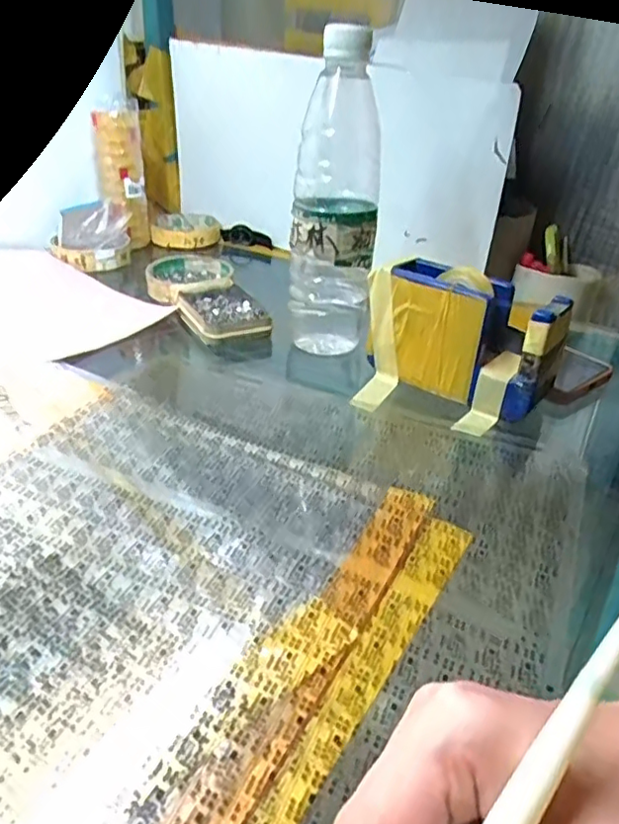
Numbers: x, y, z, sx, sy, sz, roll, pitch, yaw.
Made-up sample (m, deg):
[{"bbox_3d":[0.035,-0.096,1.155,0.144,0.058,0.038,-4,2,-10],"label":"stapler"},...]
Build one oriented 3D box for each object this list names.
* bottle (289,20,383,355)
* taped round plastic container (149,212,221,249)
[{"bbox_3d":[0.020,-0.155,0.460,0.064,0.212,0.070,4,32,2],"label":"bottle"},{"bbox_3d":[-0.153,-0.231,0.773,0.082,0.021,0.098,0,32,-4],"label":"taped round plastic container"}]

